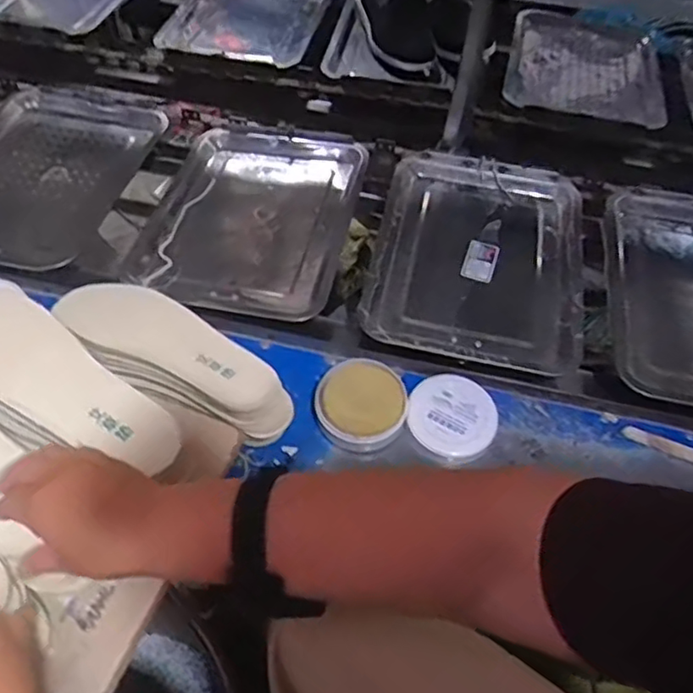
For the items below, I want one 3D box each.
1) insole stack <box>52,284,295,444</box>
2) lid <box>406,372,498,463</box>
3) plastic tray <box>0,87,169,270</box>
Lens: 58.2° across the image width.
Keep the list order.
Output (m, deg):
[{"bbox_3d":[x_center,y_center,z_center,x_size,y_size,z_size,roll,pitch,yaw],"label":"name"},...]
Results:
[{"bbox_3d":[-0.184,0.014,0.674,0.262,0.076,0.106,31,57,18],"label":"insole stack"},{"bbox_3d":[0.124,0.078,0.722,0.099,0.019,0.101,4,60,-7],"label":"lid"},{"bbox_3d":[-0.453,-0.254,0.901,0.266,0.027,0.356,9,53,3],"label":"plastic tray"}]

